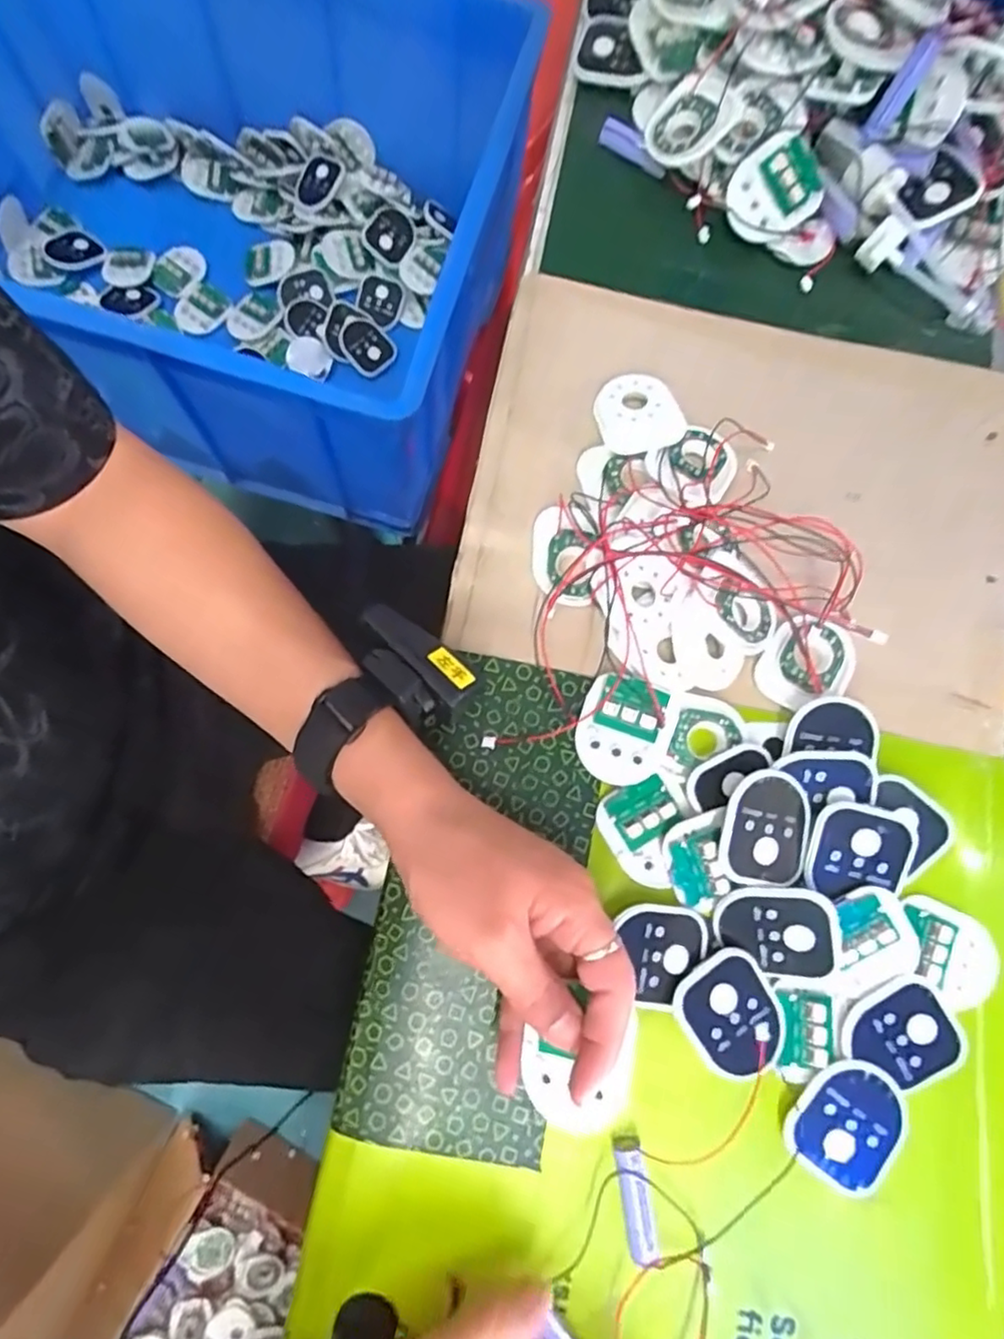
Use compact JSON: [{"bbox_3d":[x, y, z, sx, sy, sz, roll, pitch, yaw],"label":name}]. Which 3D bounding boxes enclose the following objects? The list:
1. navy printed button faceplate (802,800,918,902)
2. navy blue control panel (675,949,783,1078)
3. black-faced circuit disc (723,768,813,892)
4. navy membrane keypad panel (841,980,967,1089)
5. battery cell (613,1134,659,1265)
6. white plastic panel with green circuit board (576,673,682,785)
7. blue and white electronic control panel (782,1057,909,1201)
[{"bbox_3d":[0.183,0.093,0.328,0.051,0.010,0.048,15,79,-2],"label":"navy printed button faceplate"},{"bbox_3d":[0.115,0.172,0.320,0.048,0.005,0.055,-33,84,-10],"label":"navy blue control panel"},{"bbox_3d":[0.136,0.081,0.330,0.047,0.006,0.056,12,85,-15],"label":"black-faced circuit disc"},{"bbox_3d":[0.199,0.183,0.321,0.053,0.004,0.046,-33,82,0],"label":"navy membrane keypad panel"},{"bbox_3d":[0.063,0.251,0.307,0.014,0.016,0.047,-5,80,-6],"label":"battery cell"},{"bbox_3d":[0.067,0.031,0.349,0.050,0.015,0.059,22,78,0],"label":"white plastic panel with green circuit board"},{"bbox_3d":[0.168,0.221,0.312,0.055,0.013,0.055,-41,85,-11],"label":"blue and white electronic control panel"}]

